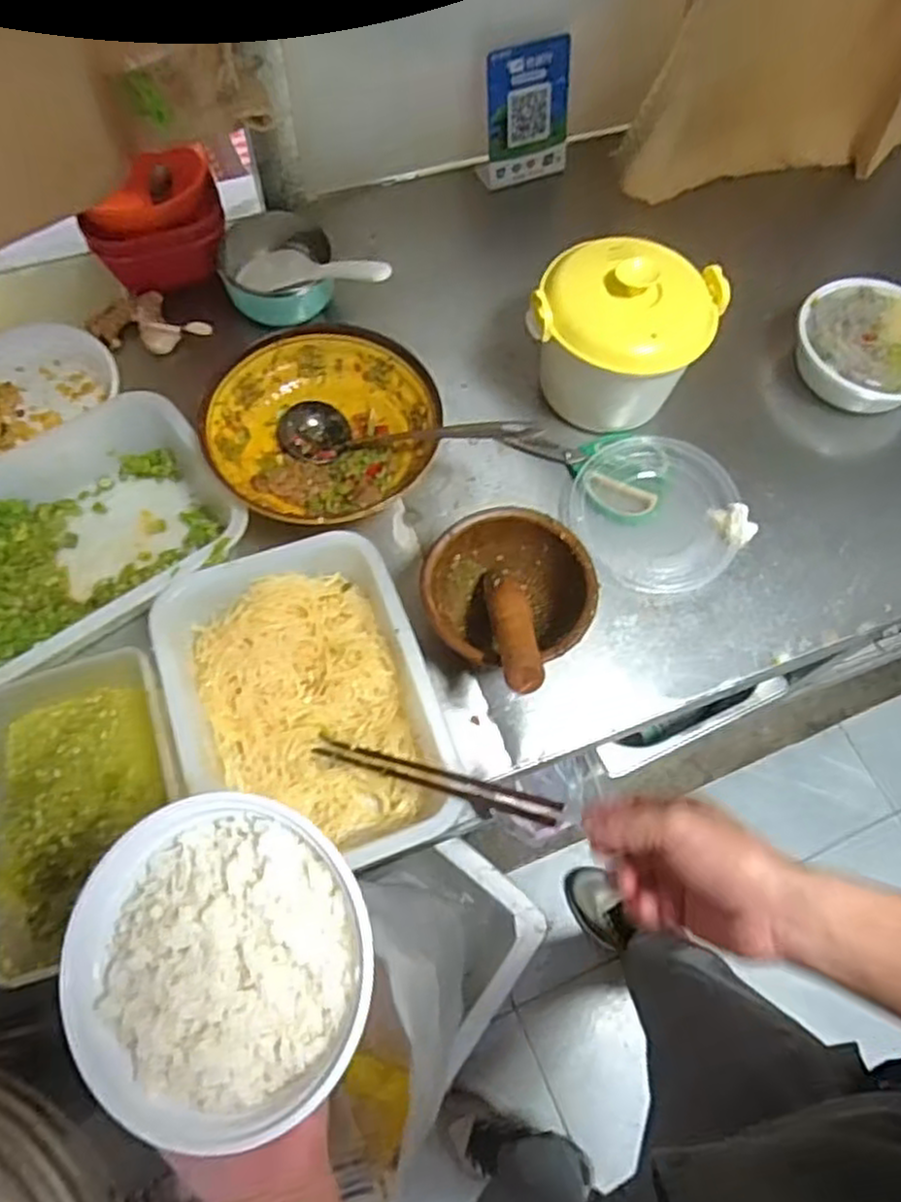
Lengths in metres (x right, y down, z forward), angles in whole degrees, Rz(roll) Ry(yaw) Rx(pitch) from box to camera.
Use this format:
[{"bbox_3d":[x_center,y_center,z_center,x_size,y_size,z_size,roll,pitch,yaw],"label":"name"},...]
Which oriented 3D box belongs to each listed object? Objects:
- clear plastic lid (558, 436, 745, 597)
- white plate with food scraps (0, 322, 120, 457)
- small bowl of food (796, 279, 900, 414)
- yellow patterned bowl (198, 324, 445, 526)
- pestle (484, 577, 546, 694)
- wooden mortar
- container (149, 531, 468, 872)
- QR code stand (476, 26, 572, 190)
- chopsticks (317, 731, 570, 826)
[{"bbox_3d":[0.212,-0.093,0.770,0.170,0.018,0.176,1,66,-2],"label":"clear plastic lid"},{"bbox_3d":[-0.437,-0.213,0.775,0.167,0.052,0.147,-42,74,-18],"label":"white plate with food scraps"},{"bbox_3d":[0.470,-0.283,0.838,0.168,0.063,0.162,9,66,2],"label":"small bowl of food"},{"bbox_3d":[-0.127,-0.161,0.735,0.215,0.074,0.212,1,66,-2],"label":"yellow patterned bowl"},{"bbox_3d":[0.055,0.022,0.618,0.038,0.029,0.155,-2,31,-3],"label":"pestle"},{"bbox_3d":[0.051,-0.001,0.679,0.149,0.089,0.145,1,66,-2],"label":"wooden mortar"},{"bbox_3d":[-0.122,0.084,0.635,0.207,0.064,0.279,-18,68,-10],"label":"container"},{"bbox_3d":[0.094,-0.584,0.914,0.110,0.155,0.065,-11,67,-7],"label":"QR code stand"},{"bbox_3d":[-0.015,0.143,0.605,0.214,0.017,0.017,12,65,21],"label":"chopsticks"}]

